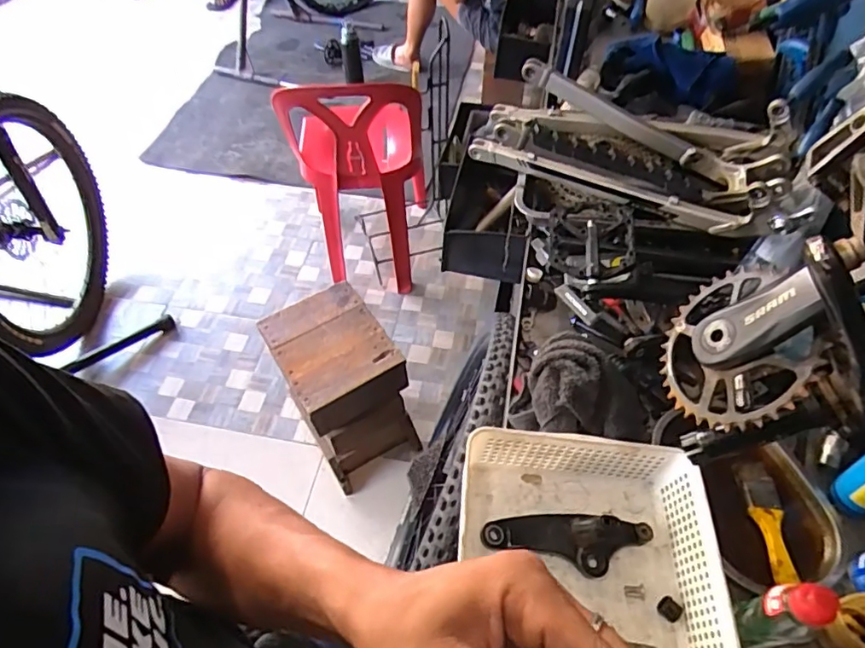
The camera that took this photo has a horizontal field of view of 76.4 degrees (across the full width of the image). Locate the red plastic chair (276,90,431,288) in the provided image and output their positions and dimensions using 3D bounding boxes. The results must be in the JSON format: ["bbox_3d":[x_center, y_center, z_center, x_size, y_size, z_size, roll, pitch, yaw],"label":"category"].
[{"bbox_3d":[-0.235,-0.490,1.741,0.371,0.750,0.414,-9,54,-5],"label":"red plastic chair"}]

